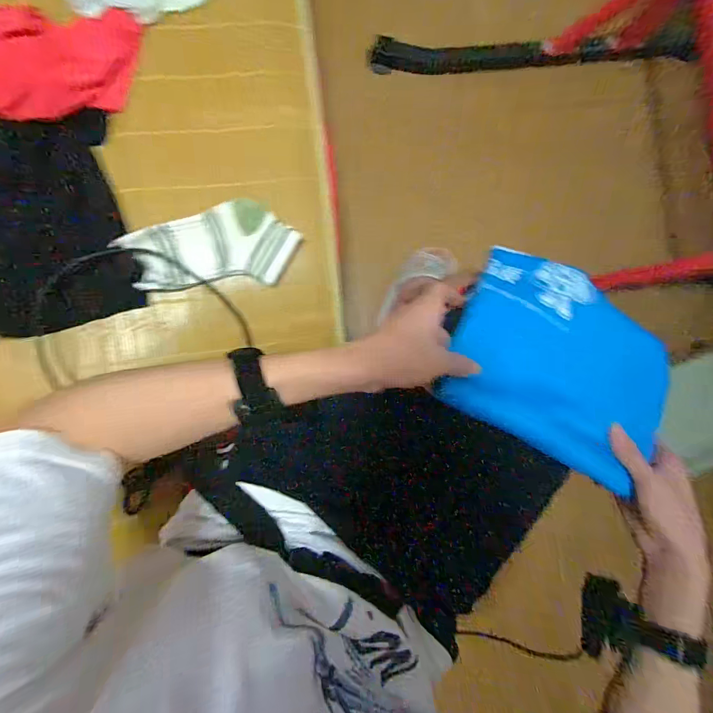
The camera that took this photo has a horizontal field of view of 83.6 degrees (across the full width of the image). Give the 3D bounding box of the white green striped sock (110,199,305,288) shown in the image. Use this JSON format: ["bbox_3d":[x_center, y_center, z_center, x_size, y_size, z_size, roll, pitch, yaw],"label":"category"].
[{"bbox_3d":[-0.170,-0.134,0.478,0.194,0.030,0.096,-6,91,-7],"label":"white green striped sock"}]

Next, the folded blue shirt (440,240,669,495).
[{"bbox_3d":[0.209,0.010,0.400,0.230,0.019,0.170,28,87,-7],"label":"folded blue shirt"}]

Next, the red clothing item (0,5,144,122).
[{"bbox_3d":[-0.349,-0.328,0.445,0.205,0.015,0.125,-5,91,-7],"label":"red clothing item"}]

